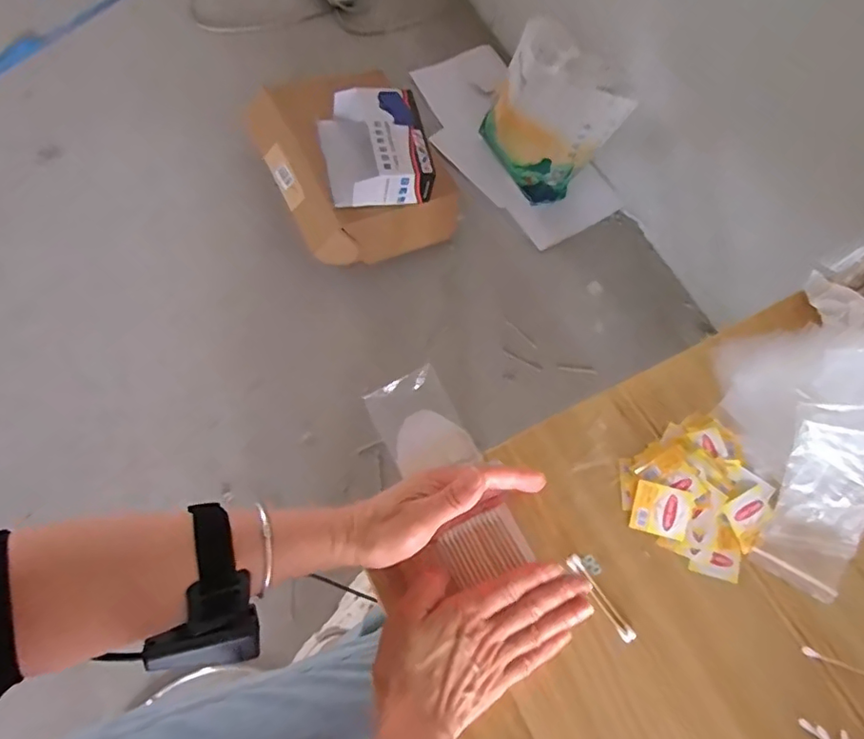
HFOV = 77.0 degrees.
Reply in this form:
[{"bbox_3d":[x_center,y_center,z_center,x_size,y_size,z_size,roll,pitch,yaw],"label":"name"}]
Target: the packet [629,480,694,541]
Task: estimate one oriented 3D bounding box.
[{"bbox_3d":[0.192,0.118,0.453,0.046,0.010,0.040,14,69,3],"label":"packet"}]

